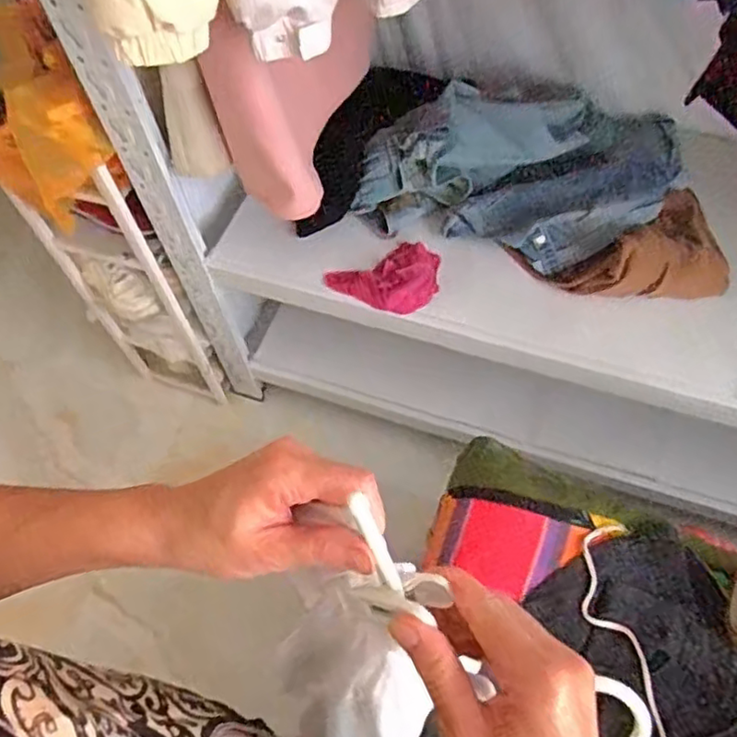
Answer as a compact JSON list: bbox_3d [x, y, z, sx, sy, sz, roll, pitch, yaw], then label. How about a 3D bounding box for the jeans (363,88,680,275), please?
[{"bbox_3d":[0.276,-0.361,1.148,0.581,0.123,0.345,1,62,3],"label":"jeans"}]

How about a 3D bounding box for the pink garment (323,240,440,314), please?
[{"bbox_3d":[0.040,-0.156,1.113,0.196,0.043,0.131,-23,64,-10],"label":"pink garment"}]

